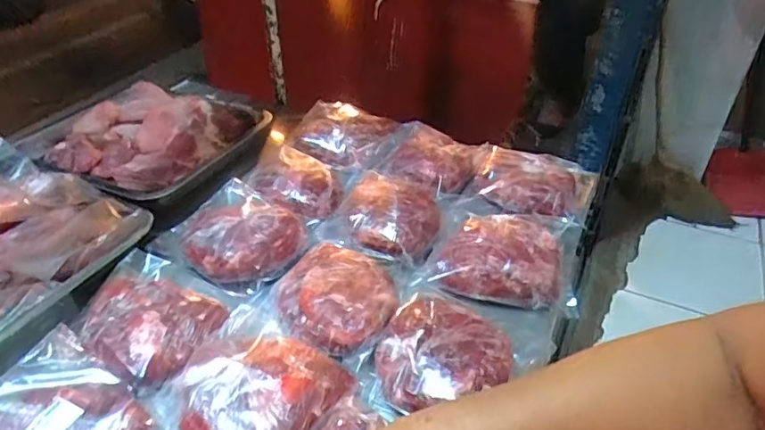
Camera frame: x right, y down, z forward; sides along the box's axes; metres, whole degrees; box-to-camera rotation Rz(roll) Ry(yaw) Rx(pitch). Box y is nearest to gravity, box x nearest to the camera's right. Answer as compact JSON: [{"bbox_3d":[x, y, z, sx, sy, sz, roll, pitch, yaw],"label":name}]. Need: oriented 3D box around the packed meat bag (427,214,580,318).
[{"bbox_3d":[0.132,0.036,0.615,0.145,0.049,0.140,7,37,8],"label":"packed meat bag"}]

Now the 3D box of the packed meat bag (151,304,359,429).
[{"bbox_3d":[-0.105,0.148,0.466,0.140,0.042,0.131,19,40,23],"label":"packed meat bag"}]

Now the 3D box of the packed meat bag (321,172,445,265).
[{"bbox_3d":[0.008,0.000,0.644,0.121,0.037,0.110,16,39,19],"label":"packed meat bag"}]

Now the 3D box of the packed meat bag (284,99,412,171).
[{"bbox_3d":[-0.057,-0.119,0.821,0.162,0.046,0.135,14,39,17],"label":"packed meat bag"}]

